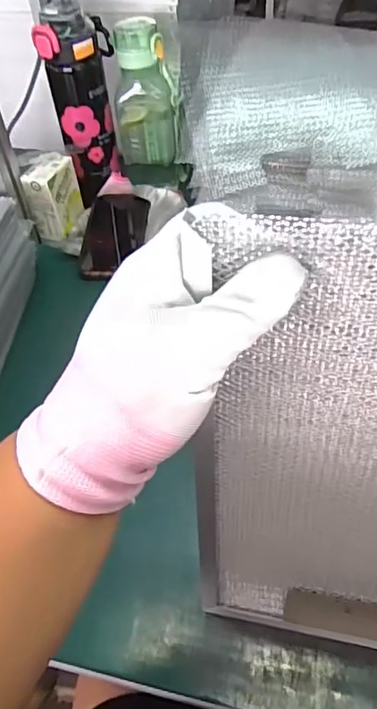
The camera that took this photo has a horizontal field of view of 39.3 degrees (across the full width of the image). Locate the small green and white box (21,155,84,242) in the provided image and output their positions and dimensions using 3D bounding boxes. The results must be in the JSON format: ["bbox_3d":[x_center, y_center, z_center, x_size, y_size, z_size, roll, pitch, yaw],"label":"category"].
[{"bbox_3d":[-0.182,-0.218,0.730,0.046,0.091,0.071,17,52,19],"label":"small green and white box"}]

